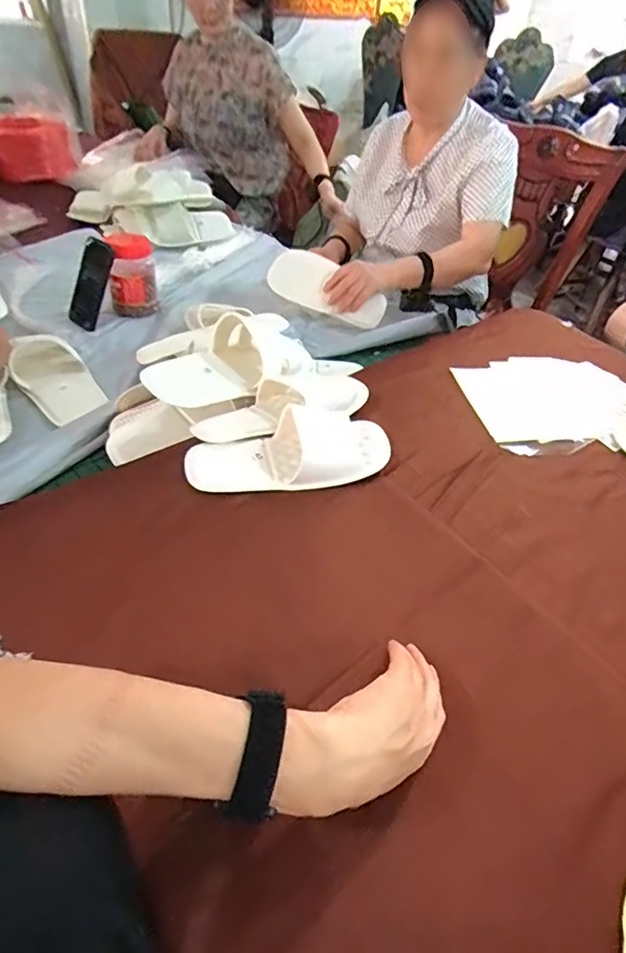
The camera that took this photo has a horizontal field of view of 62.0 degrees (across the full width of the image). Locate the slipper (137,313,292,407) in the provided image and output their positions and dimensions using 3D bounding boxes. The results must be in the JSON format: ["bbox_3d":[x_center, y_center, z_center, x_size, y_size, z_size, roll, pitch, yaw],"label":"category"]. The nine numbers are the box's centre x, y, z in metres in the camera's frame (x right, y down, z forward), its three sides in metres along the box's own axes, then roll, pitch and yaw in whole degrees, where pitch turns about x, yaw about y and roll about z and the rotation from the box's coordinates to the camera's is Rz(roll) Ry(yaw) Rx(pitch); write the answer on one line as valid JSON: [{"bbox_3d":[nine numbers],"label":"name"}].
[{"bbox_3d":[-0.111,-0.148,0.710,0.109,0.073,0.240,33,50,27],"label":"slipper"}]

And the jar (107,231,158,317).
[{"bbox_3d":[-0.349,-0.381,1.015,0.093,0.141,0.094,-11,45,-17],"label":"jar"}]

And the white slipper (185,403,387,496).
[{"bbox_3d":[-0.021,-0.029,0.584,0.237,0.047,0.099,-14,46,-19],"label":"white slipper"}]

